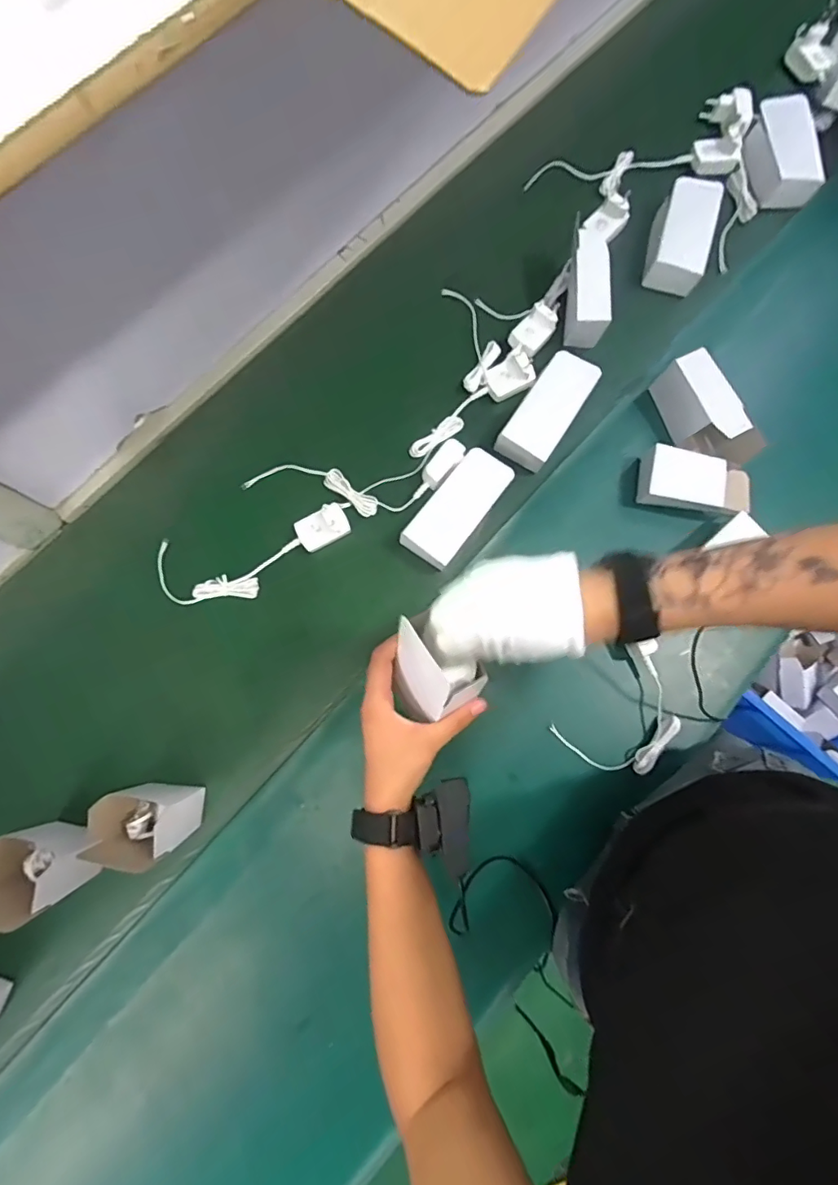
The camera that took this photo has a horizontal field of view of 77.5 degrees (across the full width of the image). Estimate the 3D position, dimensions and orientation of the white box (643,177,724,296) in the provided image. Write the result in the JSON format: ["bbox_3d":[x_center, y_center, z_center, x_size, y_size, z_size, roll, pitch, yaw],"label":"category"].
[{"bbox_3d":[0.359,-0.491,0.707,0.078,0.041,0.154,16,78,2],"label":"white box"}]

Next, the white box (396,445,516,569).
[{"bbox_3d":[0.046,-0.102,0.629,0.068,0.033,0.143,38,80,6],"label":"white box"}]

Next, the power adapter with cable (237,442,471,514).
[{"bbox_3d":[-0.080,-0.135,0.638,0.272,0.025,0.076,-6,78,-2],"label":"power adapter with cable"}]

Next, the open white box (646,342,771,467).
[{"bbox_3d":[0.352,-0.217,0.650,0.048,0.082,0.145,-28,80,-7],"label":"open white box"}]

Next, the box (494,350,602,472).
[{"bbox_3d":[0.160,-0.229,0.647,0.066,0.036,0.149,33,79,5],"label":"box"}]

